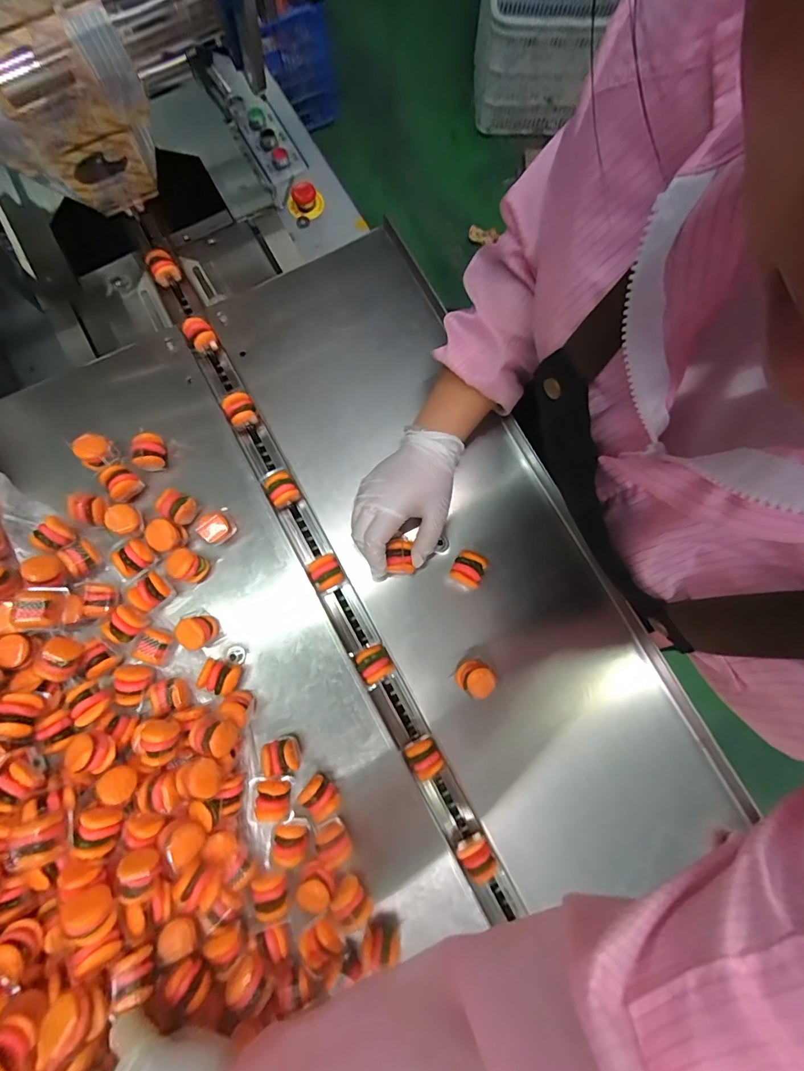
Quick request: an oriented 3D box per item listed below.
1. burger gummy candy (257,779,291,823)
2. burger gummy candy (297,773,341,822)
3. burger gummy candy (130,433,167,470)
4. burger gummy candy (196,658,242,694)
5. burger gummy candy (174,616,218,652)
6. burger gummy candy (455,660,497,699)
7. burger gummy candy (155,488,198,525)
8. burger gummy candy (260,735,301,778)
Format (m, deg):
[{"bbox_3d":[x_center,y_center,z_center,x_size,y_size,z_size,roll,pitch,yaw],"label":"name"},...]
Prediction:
[{"bbox_3d":[-0.116,0.238,0.404,0.028,0.026,0.032,5,80,0],"label":"burger gummy candy"},{"bbox_3d":[-0.074,0.236,0.403,0.029,0.030,0.033,-44,84,-8],"label":"burger gummy candy"},{"bbox_3d":[-0.257,-0.085,0.454,0.025,0.035,0.031,-2,80,-2],"label":"burger gummy candy"},{"bbox_3d":[-0.171,0.133,0.419,0.034,0.029,0.027,18,80,2],"label":"burger gummy candy"},{"bbox_3d":[-0.196,0.092,0.424,0.032,0.034,0.031,0,80,-1],"label":"burger gummy candy"},{"bbox_3d":[0.070,0.136,0.423,0.033,0.035,0.030,0,80,-1],"label":"burger gummy candy"},{"bbox_3d":[-0.225,-0.028,0.445,0.030,0.030,0.028,24,80,3],"label":"burger gummy candy"},{"bbox_3d":[-0.108,0.199,0.401,0.032,0.033,0.025,-13,80,-4],"label":"burger gummy candy"}]

